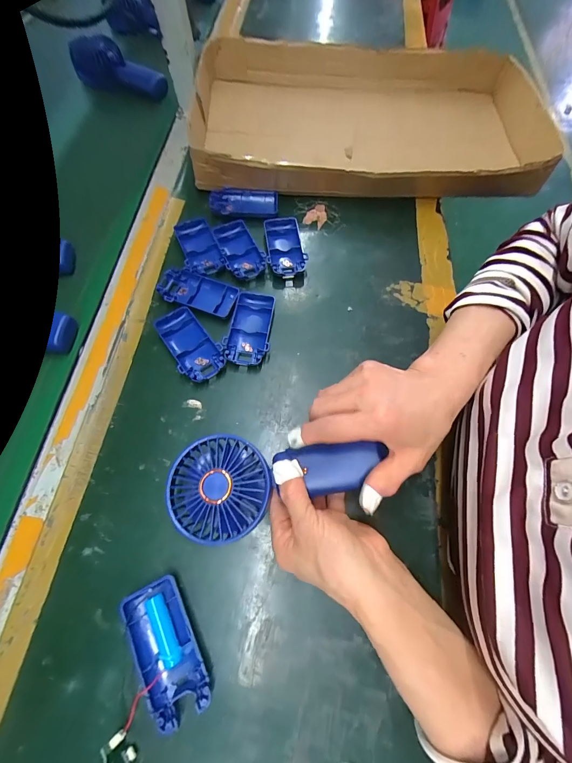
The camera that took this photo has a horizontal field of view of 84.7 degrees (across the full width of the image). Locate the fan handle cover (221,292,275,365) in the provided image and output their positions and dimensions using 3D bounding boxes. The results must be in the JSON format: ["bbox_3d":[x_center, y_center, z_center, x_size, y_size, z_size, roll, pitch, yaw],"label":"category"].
[{"bbox_3d":[-0.041,-0.062,0.364,0.048,0.016,0.096,11,67,3],"label":"fan handle cover"}]

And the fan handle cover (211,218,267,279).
[{"bbox_3d":[-0.062,-0.175,0.407,0.046,0.014,0.104,-21,69,-10],"label":"fan handle cover"}]

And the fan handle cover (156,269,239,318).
[{"bbox_3d":[-0.106,-0.107,0.377,0.091,0.012,0.047,17,67,5],"label":"fan handle cover"}]

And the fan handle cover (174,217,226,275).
[{"bbox_3d":[-0.112,-0.177,0.406,0.046,0.013,0.095,-18,69,-9],"label":"fan handle cover"}]

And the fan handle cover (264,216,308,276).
[{"bbox_3d":[-0.002,-0.179,0.412,0.046,0.013,0.091,-7,67,-5],"label":"fan handle cover"}]

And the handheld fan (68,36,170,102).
[{"bbox_3d":[-0.305,-0.577,0.584,0.160,0.064,0.042,9,66,-15],"label":"handheld fan"}]

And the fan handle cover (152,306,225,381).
[{"bbox_3d":[-0.108,-0.041,0.354,0.045,0.016,0.094,-34,72,-15],"label":"fan handle cover"}]

